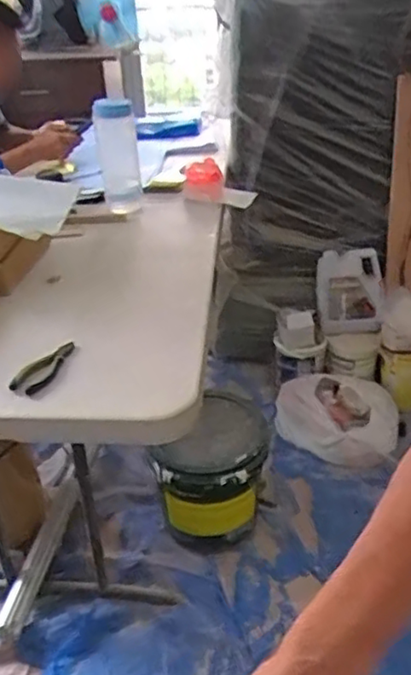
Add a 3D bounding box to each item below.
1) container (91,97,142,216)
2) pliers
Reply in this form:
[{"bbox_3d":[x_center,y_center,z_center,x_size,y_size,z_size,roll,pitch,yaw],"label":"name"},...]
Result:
[{"bbox_3d":[-0.227,-0.471,1.653,0.104,0.266,0.101,-6,33,-5],"label":"container"},{"bbox_3d":[-0.280,0.052,1.114,0.050,0.019,0.148,12,36,21],"label":"pliers"}]

